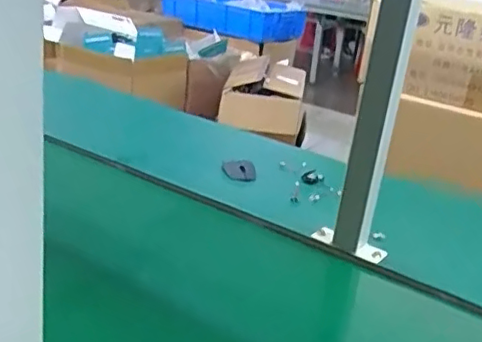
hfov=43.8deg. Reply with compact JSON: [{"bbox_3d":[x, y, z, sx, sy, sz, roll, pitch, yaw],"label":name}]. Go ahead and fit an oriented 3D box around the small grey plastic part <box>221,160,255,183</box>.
[{"bbox_3d":[-0.003,0.000,1.061,0.054,0.010,0.065,-7,43,-11],"label":"small grey plastic part"}]

